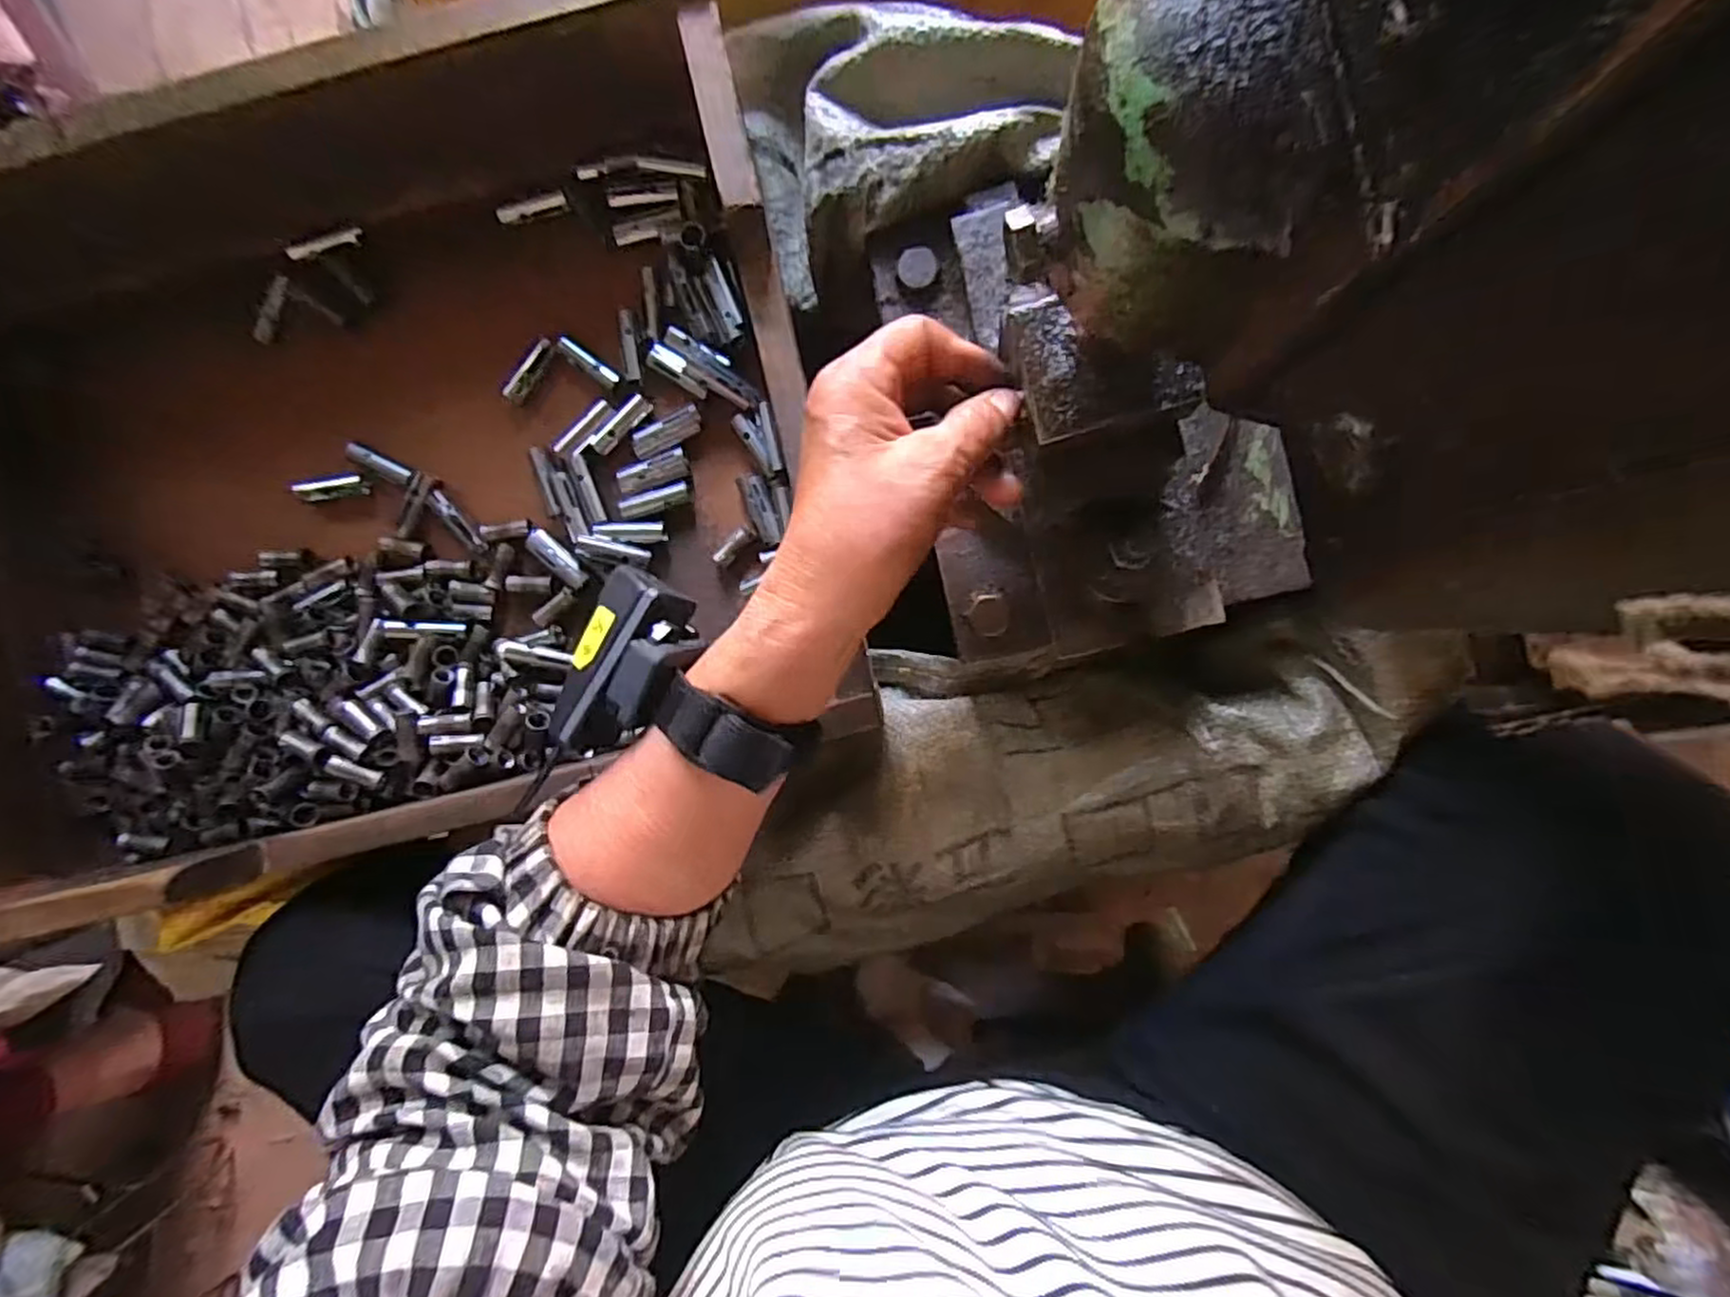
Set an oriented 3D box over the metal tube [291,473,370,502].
[{"bbox_3d":[-0.286,-0.087,0.392,0.033,0.010,0.011,-14,87,-25],"label":"metal tube"}]

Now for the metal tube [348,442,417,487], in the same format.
[{"bbox_3d":[-0.254,-0.096,0.385,0.037,0.009,0.011,26,94,-6],"label":"metal tube"}]

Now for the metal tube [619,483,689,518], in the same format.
[{"bbox_3d":[-0.110,-0.077,0.384,0.036,0.008,0.011,-17,87,9],"label":"metal tube"}]

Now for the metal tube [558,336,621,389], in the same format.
[{"bbox_3d":[-0.144,-0.149,0.380,0.036,0.009,0.010,35,95,8],"label":"metal tube"}]

